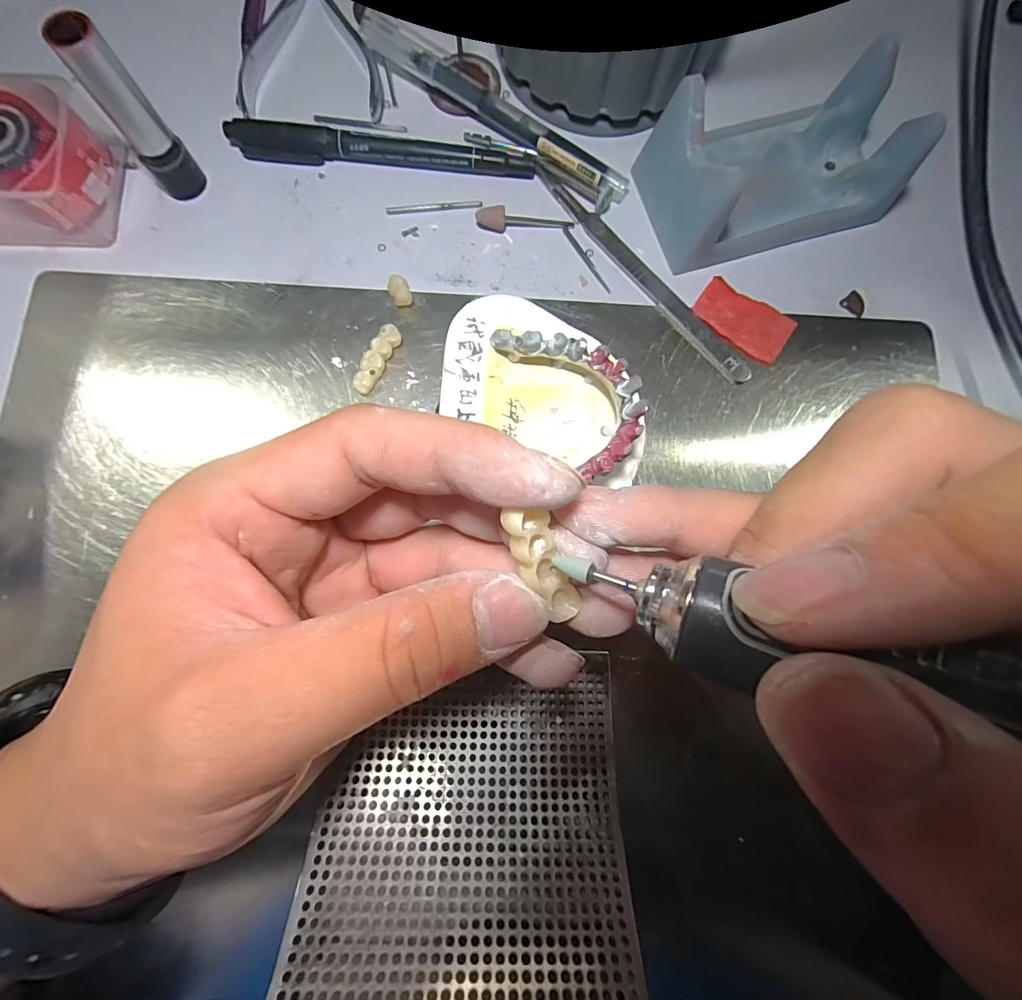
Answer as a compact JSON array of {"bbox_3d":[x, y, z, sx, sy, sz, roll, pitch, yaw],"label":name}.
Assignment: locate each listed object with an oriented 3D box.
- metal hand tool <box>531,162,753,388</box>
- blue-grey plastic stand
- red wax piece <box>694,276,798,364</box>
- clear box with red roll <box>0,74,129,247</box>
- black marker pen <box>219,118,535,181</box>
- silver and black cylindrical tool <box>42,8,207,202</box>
[{"bbox_3d":[0.060,-0.105,0.204,0.013,0.004,0.135,-39,83,-1],"label":"metal hand tool"},{"bbox_3d":[0.117,-0.150,0.196,0.103,0.040,0.062,-18,83,-5],"label":"blue-grey plastic stand"},{"bbox_3d":[0.106,-0.082,0.202,0.042,0.004,0.029,38,81,3],"label":"red wax piece"},{"bbox_3d":[-0.206,-0.140,0.187,0.060,0.029,0.053,3,81,-2],"label":"clear box with red roll"},{"bbox_3d":[-0.059,-0.160,0.207,0.138,0.009,0.012,5,81,-2],"label":"black marker pen"},{"bbox_3d":[-0.147,-0.149,0.176,0.018,0.061,0.014,-37,85,-7],"label":"silver and black cylindrical tool"}]

